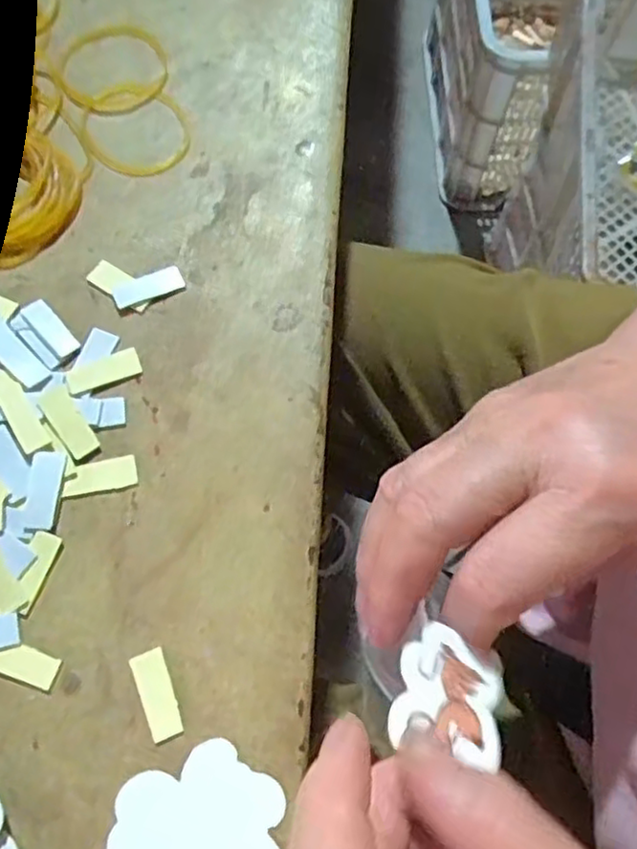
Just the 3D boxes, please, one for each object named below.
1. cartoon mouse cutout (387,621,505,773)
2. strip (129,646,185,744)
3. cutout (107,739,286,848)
[{"bbox_3d":[0.037,0.076,0.190,0.033,0.004,0.035,26,47,-11],"label":"cartoon mouse cutout"},{"bbox_3d":[-0.054,0.091,0.227,0.011,0.004,0.029,-21,72,-7],"label":"strip"},{"bbox_3d":[-0.041,0.133,0.213,0.062,0.004,0.051,-35,75,-11],"label":"cutout"}]

